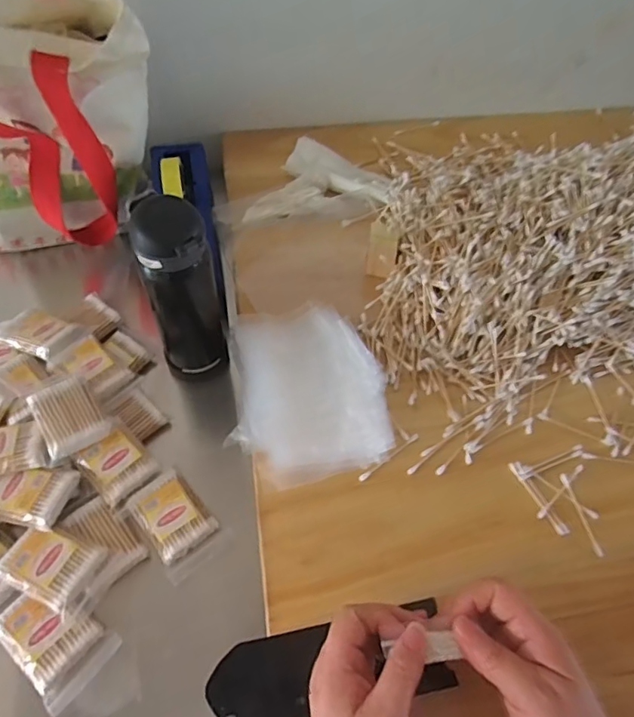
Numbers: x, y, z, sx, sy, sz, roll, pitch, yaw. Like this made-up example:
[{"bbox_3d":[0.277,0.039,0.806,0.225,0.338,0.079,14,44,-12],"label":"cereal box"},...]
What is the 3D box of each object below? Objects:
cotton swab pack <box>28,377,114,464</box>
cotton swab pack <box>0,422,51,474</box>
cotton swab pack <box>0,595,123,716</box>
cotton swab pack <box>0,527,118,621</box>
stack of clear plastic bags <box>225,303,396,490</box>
[{"bbox_3d":[-0.238,0.056,0.507,0.056,0.021,0.076,-31,64,-20],"label":"cotton swab pack"},{"bbox_3d":[-0.290,0.085,0.489,0.079,0.021,0.050,-11,59,-9],"label":"cotton swab pack"},{"bbox_3d":[-0.217,0.231,0.434,0.090,0.015,0.062,34,62,18],"label":"cotton swab pack"},{"bbox_3d":[-0.225,0.175,0.449,0.079,0.013,0.057,25,60,13],"label":"cotton swab pack"},{"bbox_3d":[-0.008,0.027,0.510,0.139,0.032,0.180,-3,58,-4],"label":"stack of clear plastic bags"}]

